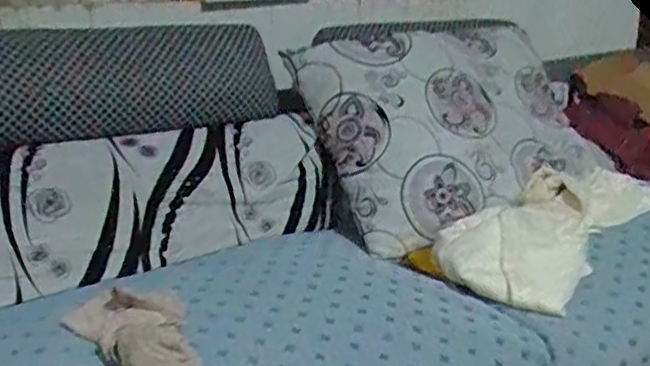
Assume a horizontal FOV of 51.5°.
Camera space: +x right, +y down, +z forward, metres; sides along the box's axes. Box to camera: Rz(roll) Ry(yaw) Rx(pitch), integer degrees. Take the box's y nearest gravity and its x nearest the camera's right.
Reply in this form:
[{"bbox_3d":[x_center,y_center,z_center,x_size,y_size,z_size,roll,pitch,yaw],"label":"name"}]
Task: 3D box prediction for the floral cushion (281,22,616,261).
[{"bbox_3d":[0.312,-0.190,1.644,0.707,0.582,0.127,-16,-21,-28],"label":"floral cushion"}]

